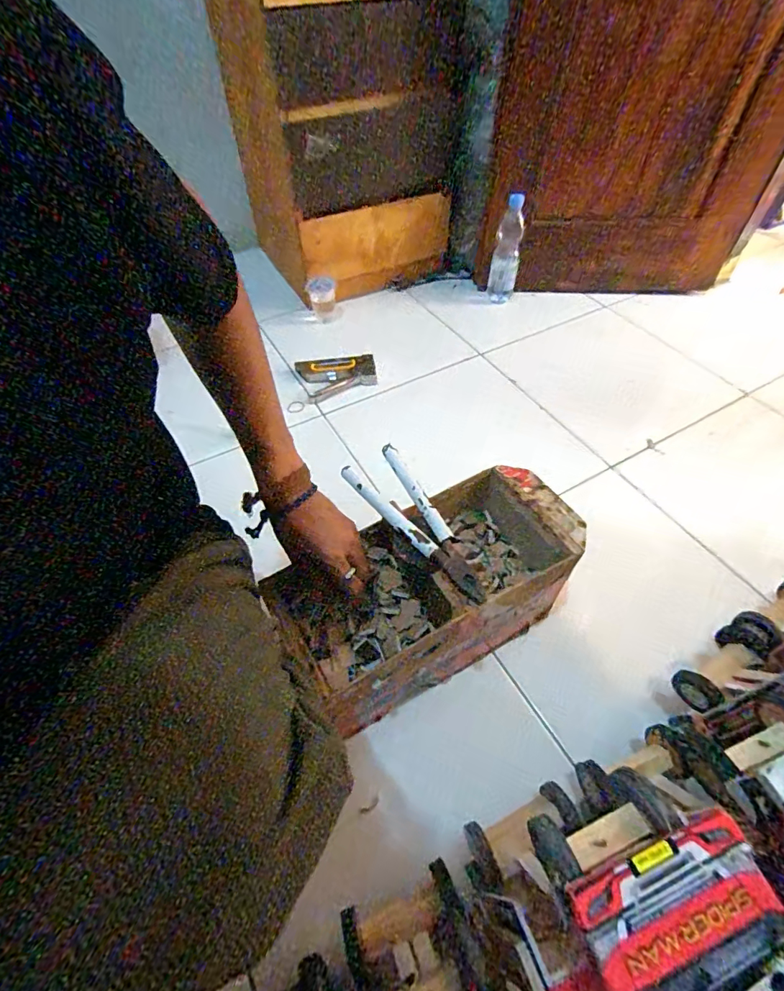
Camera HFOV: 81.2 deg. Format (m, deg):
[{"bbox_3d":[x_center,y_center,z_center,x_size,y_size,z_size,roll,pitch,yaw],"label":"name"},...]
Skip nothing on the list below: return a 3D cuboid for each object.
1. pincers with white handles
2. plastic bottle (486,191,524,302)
[{"bbox_3d":[0.032,0.023,0.490,0.069,0.012,0.213,-31,58,-21],"label":"pincers with white handles"},{"bbox_3d":[0.274,-0.585,1.096,0.064,0.226,0.081,9,53,8],"label":"plastic bottle"}]

